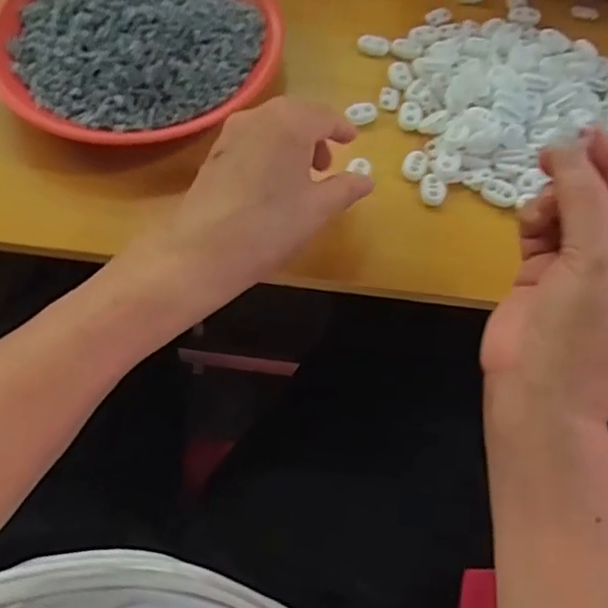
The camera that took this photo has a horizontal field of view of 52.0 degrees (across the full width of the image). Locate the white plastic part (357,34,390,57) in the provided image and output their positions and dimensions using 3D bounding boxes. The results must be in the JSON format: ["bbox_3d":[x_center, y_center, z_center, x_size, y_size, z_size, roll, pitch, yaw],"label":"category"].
[{"bbox_3d":[0.050,-0.186,0.447,0.022,0.004,0.013,11,64,2],"label":"white plastic part"}]

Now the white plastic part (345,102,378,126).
[{"bbox_3d":[0.039,-0.127,0.417,0.021,0.008,0.014,-23,67,-13],"label":"white plastic part"}]

